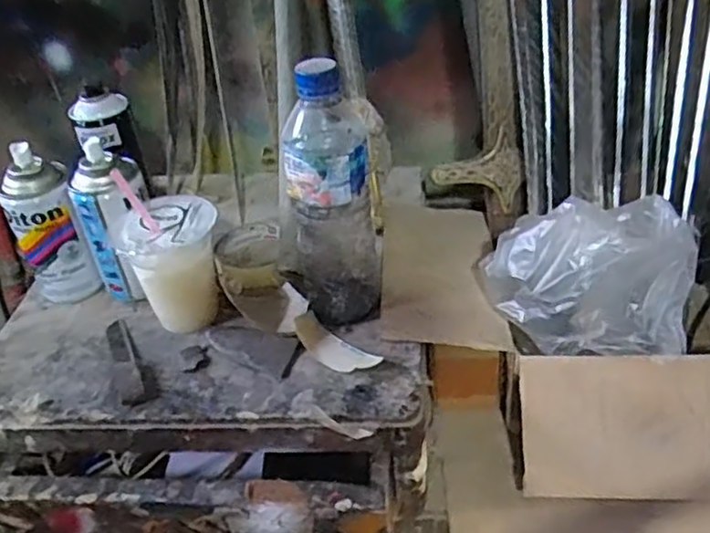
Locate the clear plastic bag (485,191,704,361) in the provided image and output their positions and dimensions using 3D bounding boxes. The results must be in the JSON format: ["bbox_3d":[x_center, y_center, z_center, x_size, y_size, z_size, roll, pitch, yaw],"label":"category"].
[{"bbox_3d":[0.199,0.006,0.569,0.164,0.102,0.102,-7,38,-1],"label":"clear plastic bag"}]

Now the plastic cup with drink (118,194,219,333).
[{"bbox_3d":[-0.157,-0.002,0.614,0.082,0.097,0.077,-20,40,-16],"label":"plastic cup with drink"}]

